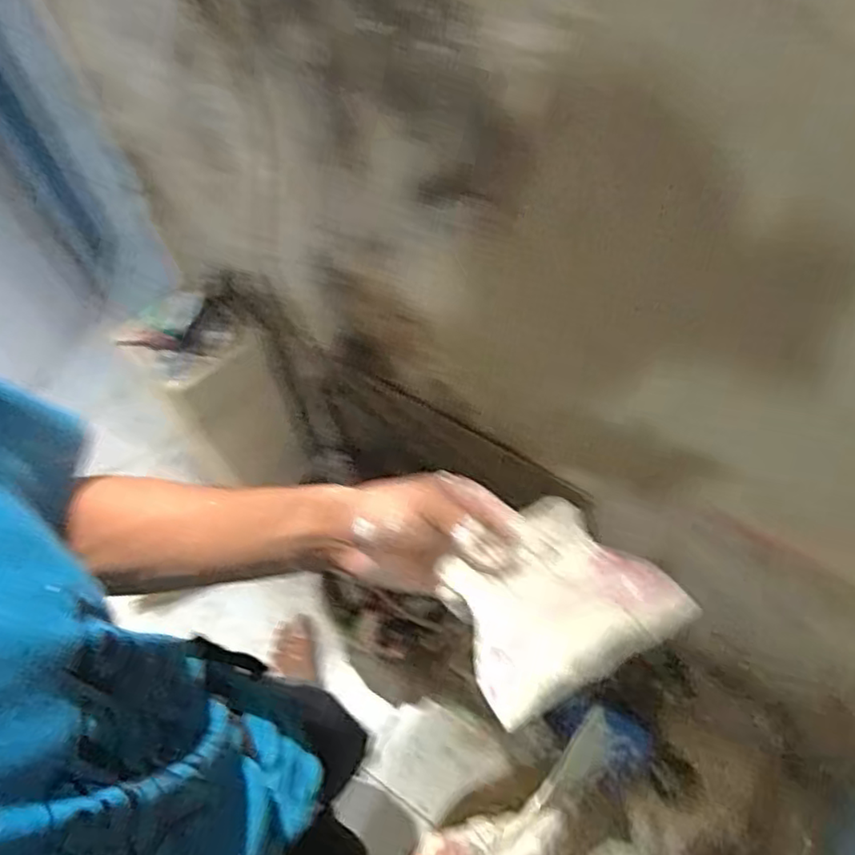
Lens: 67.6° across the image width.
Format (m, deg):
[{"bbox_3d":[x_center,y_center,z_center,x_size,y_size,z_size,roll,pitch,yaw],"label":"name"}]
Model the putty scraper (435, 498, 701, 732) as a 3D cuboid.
[{"bbox_3d":[0.073,0.098,0.381,0.122,0.017,0.114,-28,41,-10],"label":"putty scraper"}]

